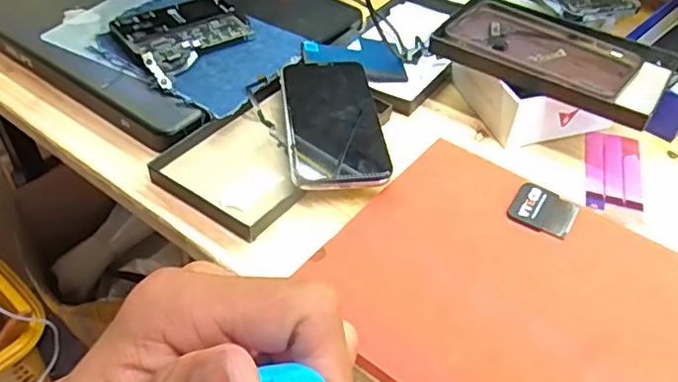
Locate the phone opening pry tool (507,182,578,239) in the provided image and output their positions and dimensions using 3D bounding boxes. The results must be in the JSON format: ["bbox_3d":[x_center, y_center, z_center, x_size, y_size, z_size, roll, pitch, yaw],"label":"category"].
[{"bbox_3d":[0.144,0.013,0.416,0.042,0.004,0.042,28,53,15],"label":"phone opening pry tool"}]

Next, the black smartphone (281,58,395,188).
[{"bbox_3d":[-0.006,-0.058,0.457,0.070,0.006,0.140,-6,46,-6],"label":"black smartphone"}]

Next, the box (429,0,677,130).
[{"bbox_3d":[0.173,-0.112,0.480,0.174,0.016,0.107,26,49,21],"label":"box"}]

